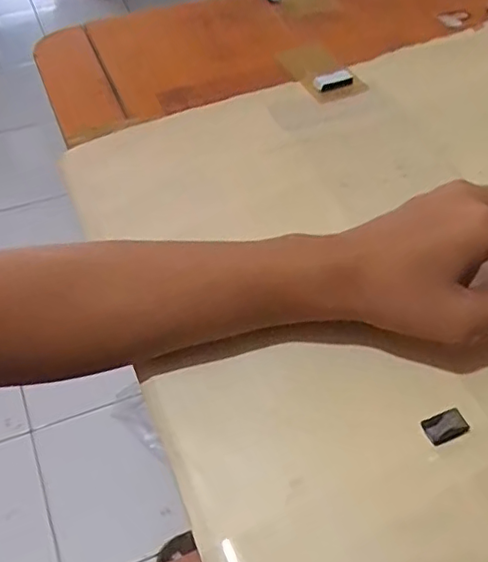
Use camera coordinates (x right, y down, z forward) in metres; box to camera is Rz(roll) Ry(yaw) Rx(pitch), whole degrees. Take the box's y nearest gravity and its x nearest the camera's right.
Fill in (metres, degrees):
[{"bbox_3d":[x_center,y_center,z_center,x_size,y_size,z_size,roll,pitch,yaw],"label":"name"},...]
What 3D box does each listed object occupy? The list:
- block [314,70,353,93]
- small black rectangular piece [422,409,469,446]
[{"bbox_3d":[0.072,-0.158,0.465,0.034,0.009,0.010,-22,57,-20],"label":"block"},{"bbox_3d":[0.103,0.074,0.301,0.023,0.004,0.014,-16,55,-16],"label":"small black rectangular piece"}]

